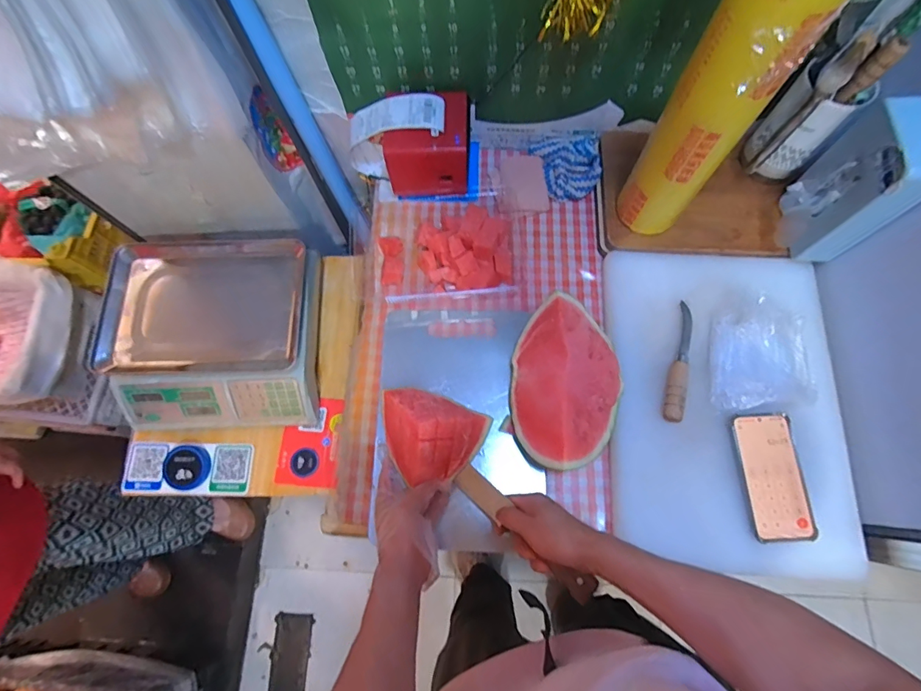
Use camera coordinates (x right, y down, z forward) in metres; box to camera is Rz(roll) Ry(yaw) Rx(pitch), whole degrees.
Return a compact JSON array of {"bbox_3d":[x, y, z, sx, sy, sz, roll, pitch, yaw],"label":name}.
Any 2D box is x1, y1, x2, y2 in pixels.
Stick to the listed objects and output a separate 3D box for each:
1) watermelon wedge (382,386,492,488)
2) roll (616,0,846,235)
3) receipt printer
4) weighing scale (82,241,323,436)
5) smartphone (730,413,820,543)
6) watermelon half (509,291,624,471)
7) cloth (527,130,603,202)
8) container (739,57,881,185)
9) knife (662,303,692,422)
[{"bbox_3d":[-0.046,0.113,0.563,0.139,0.074,0.116,24,75,9],"label":"watermelon wedge"},{"bbox_3d":[0.288,-0.269,0.523,0.091,0.360,0.107,33,77,11],"label":"roll"},{"bbox_3d":[-0.048,-0.308,0.691,0.133,0.095,0.114,-8,73,-1],"label":"receipt printer"},{"bbox_3d":[-0.425,-0.018,0.771,0.326,0.120,0.302,-2,73,1],"label":"weighing scale"},{"bbox_3d":[0.402,0.166,0.565,0.076,0.012,0.153,-2,73,1],"label":"smartphone"},{"bbox_3d":[0.141,0.050,0.585,0.139,0.090,0.215,7,73,4],"label":"watermelon half"},{"bbox_3d":[0.180,-0.301,0.730,0.110,0.039,0.115,-7,73,-1],"label":"cloth"},{"bbox_3d":[0.491,-0.317,0.636,0.085,0.152,0.090,13,74,5],"label":"container"},{"bbox_3d":[0.305,0.020,0.609,0.022,0.018,0.176,17,74,7],"label":"knife"}]

